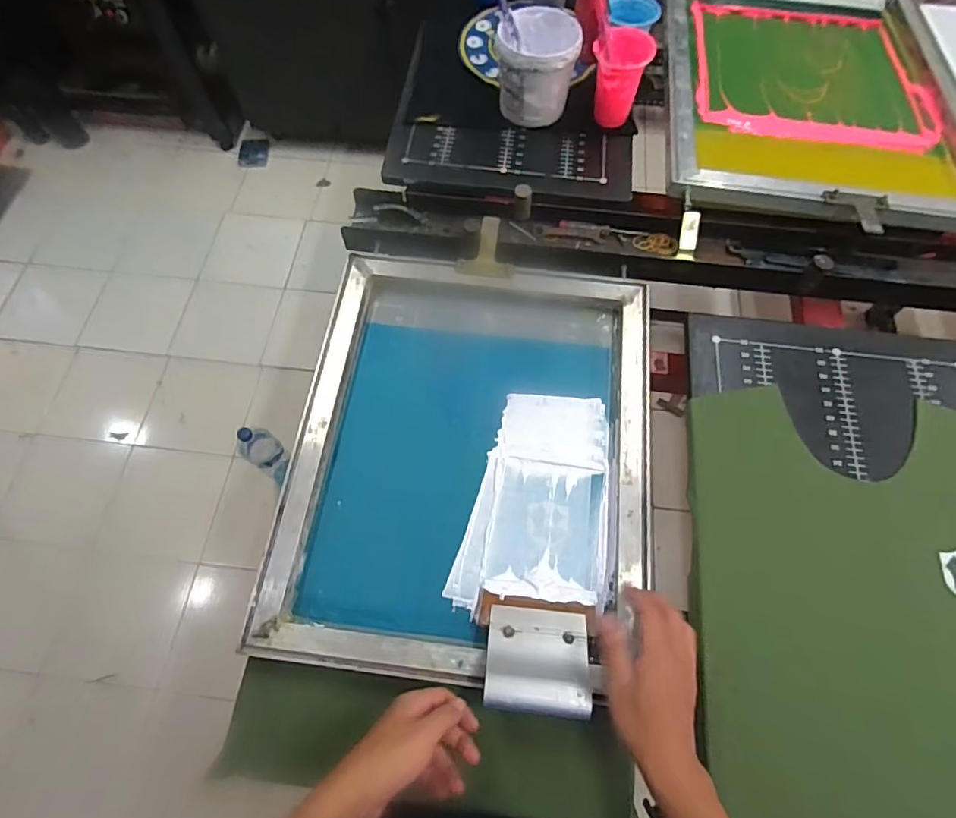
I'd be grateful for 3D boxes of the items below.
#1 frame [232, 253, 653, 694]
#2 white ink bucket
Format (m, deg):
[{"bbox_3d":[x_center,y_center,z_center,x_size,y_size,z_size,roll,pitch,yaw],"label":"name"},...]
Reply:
[{"bbox_3d":[-0.007,0.046,0.635,0.403,0.043,0.503,6,67,3],"label":"frame"},{"bbox_3d":[0.094,-0.548,0.845,0.121,0.119,0.128,-1,60,2],"label":"white ink bucket"}]

